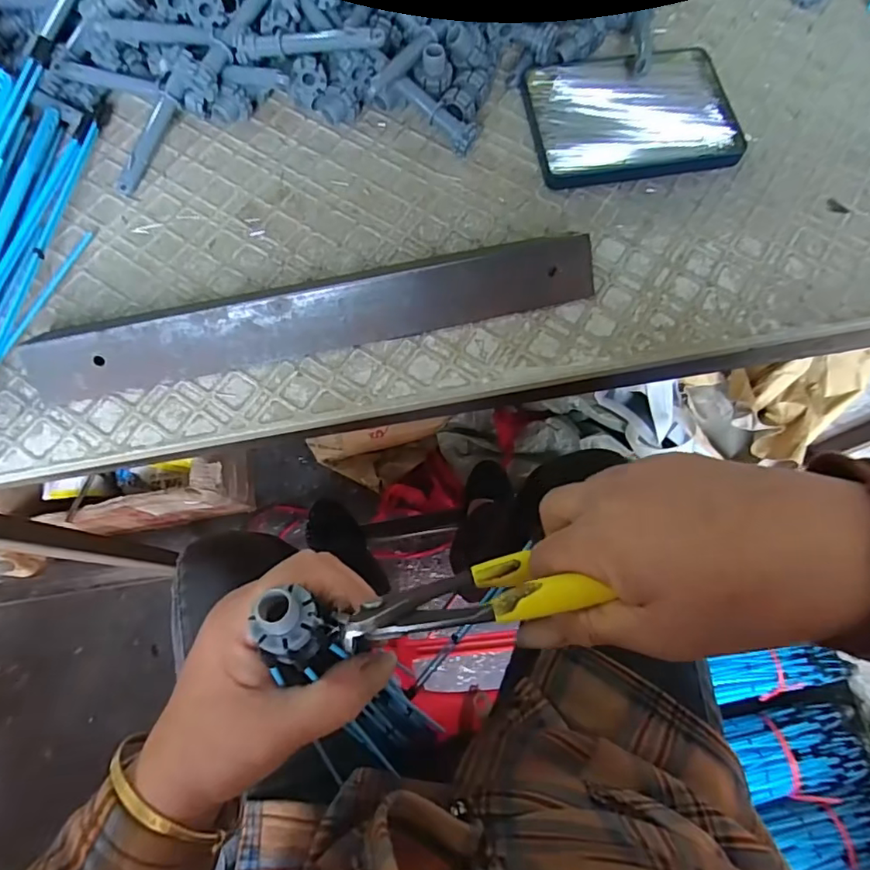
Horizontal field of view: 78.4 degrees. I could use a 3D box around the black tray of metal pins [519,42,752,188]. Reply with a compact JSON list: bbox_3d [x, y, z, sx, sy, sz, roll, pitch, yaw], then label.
[{"bbox_3d":[0.128,-0.212,0.351,0.129,0.012,0.097,-8,73,-3],"label":"black tray of metal pins"}]

